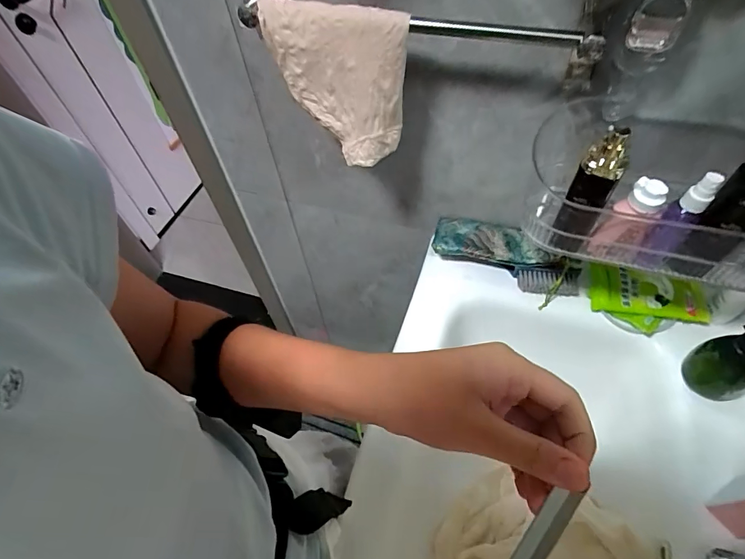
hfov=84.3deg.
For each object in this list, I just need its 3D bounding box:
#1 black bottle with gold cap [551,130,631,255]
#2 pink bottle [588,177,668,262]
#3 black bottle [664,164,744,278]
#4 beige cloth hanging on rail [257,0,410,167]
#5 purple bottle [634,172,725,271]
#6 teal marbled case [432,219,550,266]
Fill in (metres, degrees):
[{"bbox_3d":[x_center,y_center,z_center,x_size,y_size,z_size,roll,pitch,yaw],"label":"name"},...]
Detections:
[{"bbox_3d":[0.225,-0.086,0.427,0.039,0.148,0.032,23,59,18],"label":"black bottle with gold cap"},{"bbox_3d":[0.270,-0.059,0.433,0.046,0.098,0.032,33,63,24],"label":"pink bottle"},{"bbox_3d":[0.340,-0.053,0.396,0.035,0.150,0.044,-36,60,-20],"label":"black bottle"},{"bbox_3d":[-0.043,-0.237,0.500,0.156,0.162,0.064,28,61,21],"label":"beige cloth hanging on rail"},{"bbox_3d":[0.311,-0.056,0.419,0.031,0.119,0.028,38,65,26],"label":"purple bottle"},{"bbox_3d":[0.183,-0.060,0.649,0.166,0.029,0.058,10,56,11],"label":"teal marbled case"}]

